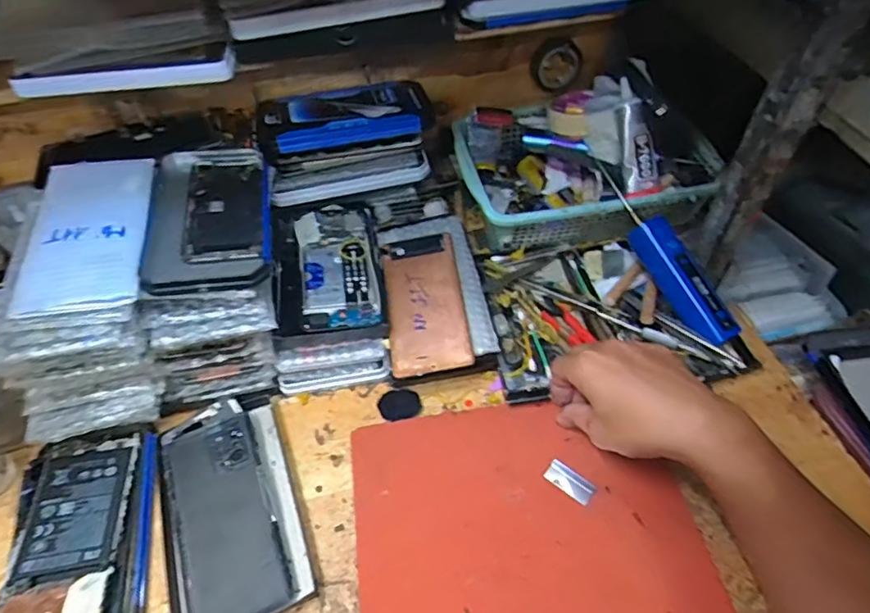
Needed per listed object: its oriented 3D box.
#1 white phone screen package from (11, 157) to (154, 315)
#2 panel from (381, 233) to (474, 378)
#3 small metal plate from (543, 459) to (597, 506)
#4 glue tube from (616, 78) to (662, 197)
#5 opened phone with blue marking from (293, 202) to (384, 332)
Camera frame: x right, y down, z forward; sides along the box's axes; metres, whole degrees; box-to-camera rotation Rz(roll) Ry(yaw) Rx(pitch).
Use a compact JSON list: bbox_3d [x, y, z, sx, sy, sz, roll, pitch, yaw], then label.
[{"bbox_3d":[-0.278,-0.066,0.434,0.086,0.012,0.170,-11,51,-7],"label":"white phone screen package"},{"bbox_3d":[-0.010,-0.007,0.515,0.072,0.005,0.156,-12,56,6],"label":"panel"},{"bbox_3d":[0.109,0.141,0.435,0.039,0.004,0.021,35,61,22],"label":"small metal plate"},{"bbox_3d":[0.212,-0.177,0.566,0.032,0.024,0.118,-16,99,-11],"label":"glue tube"},{"bbox_3d":[-0.097,-0.047,0.542,0.079,0.011,0.167,-10,51,-5],"label":"opened phone with blue marking"}]

